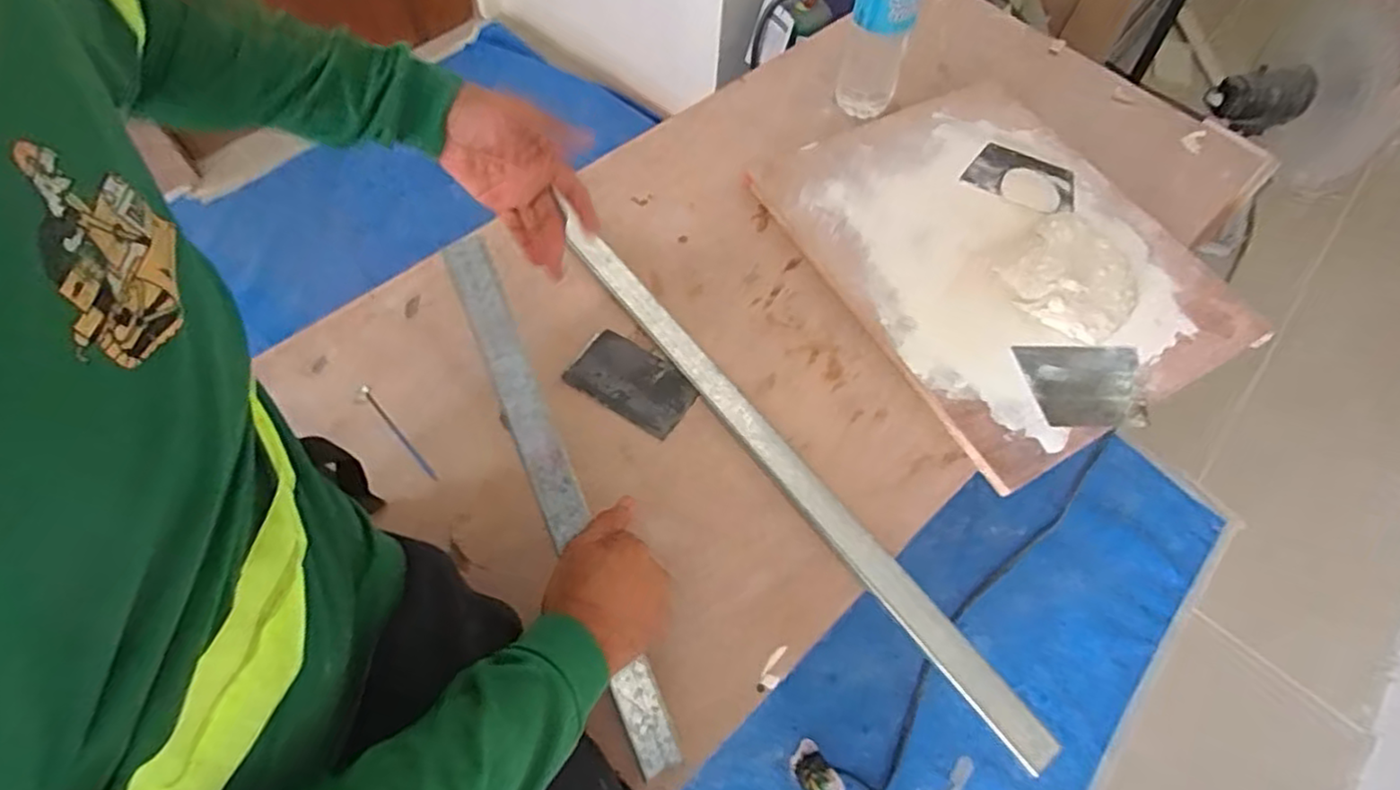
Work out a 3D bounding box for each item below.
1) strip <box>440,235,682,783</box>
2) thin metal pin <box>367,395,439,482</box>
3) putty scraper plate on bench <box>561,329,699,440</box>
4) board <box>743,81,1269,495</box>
[{"bbox_3d":[-0.120,0.084,0.574,0.036,0.018,0.467,-22,84,-9],"label":"strip"},{"bbox_3d":[-0.307,0.043,0.696,0.006,0.012,0.123,-38,70,-22],"label":"thin metal pin"},{"bbox_3d":[-0.072,-0.014,0.729,0.133,0.006,0.080,30,63,13],"label":"putty scraper plate on bench"},{"bbox_3d":[0.359,-0.183,0.826,0.414,0.029,0.504,-25,65,-16],"label":"board"}]

